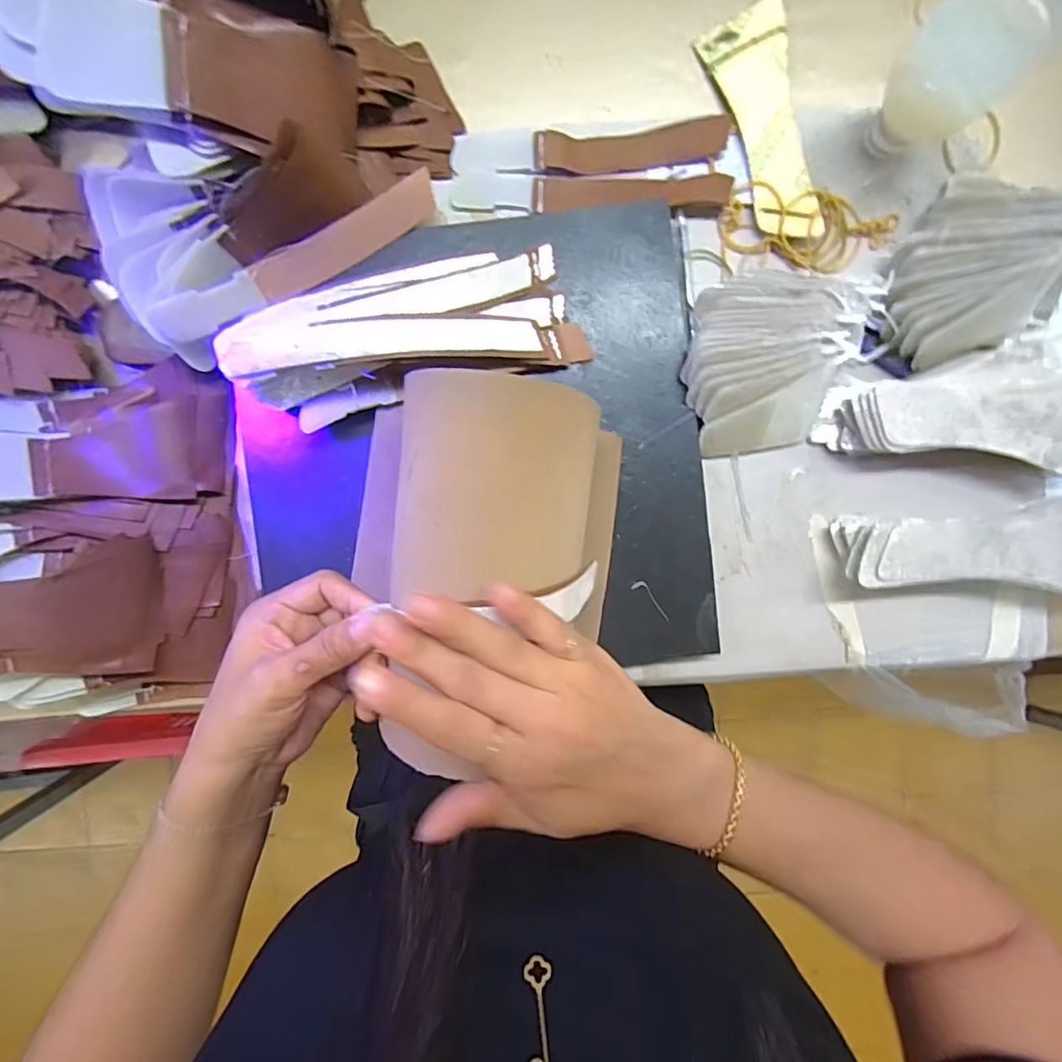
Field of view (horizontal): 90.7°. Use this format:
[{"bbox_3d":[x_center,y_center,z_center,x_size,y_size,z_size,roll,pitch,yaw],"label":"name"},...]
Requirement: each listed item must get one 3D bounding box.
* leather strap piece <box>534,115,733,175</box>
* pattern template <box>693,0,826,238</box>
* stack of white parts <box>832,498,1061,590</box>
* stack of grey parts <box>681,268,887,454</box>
[{"bbox_3d":[0.069,-0.262,0.358,0.132,0.008,0.028,-5,94,0],"label":"leather strap piece"},{"bbox_3d":[0.163,-0.273,0.353,0.054,0.010,0.152,-20,94,1],"label":"pattern template"},{"bbox_3d":[0.305,0.009,0.356,0.184,0.048,0.061,2,94,-1],"label":"stack of white parts"},{"bbox_3d":[0.159,-0.110,0.345,0.119,0.040,0.120,8,94,-1],"label":"stack of grey parts"}]

